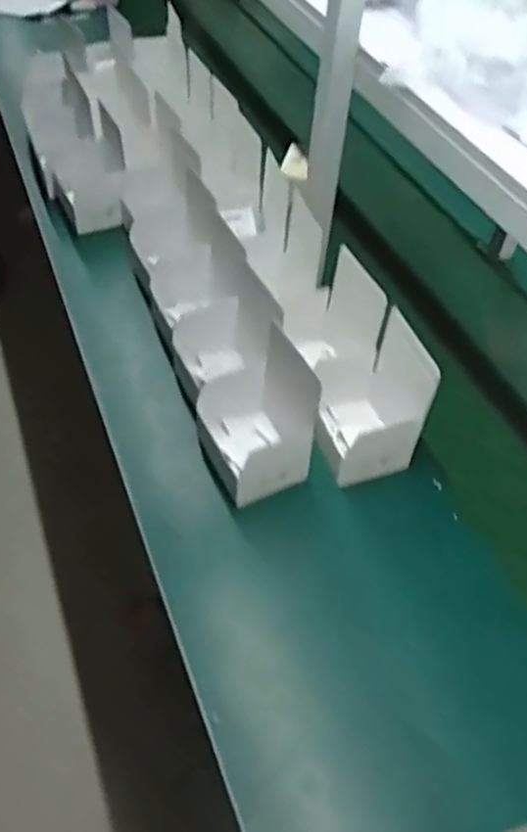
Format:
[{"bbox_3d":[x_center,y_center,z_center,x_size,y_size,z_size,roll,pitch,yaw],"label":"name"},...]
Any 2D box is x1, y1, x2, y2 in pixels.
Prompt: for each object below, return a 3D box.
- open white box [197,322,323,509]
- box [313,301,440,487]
[{"bbox_3d":[-0.010,-0.002,0.982,0.128,0.167,0.162,-17,52,-18],"label":"open white box"},{"bbox_3d":[0.145,-0.024,0.988,0.133,0.202,0.142,-13,51,-15],"label":"box"}]

